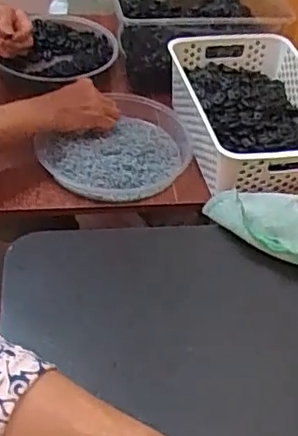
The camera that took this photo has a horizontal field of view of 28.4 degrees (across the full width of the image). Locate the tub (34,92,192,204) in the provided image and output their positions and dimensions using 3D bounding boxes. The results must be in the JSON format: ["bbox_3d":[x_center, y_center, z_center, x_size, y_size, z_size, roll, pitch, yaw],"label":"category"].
[{"bbox_3d":[-0.052,-0.109,0.906,0.225,0.043,0.253,6,44,2],"label":"tub"}]

